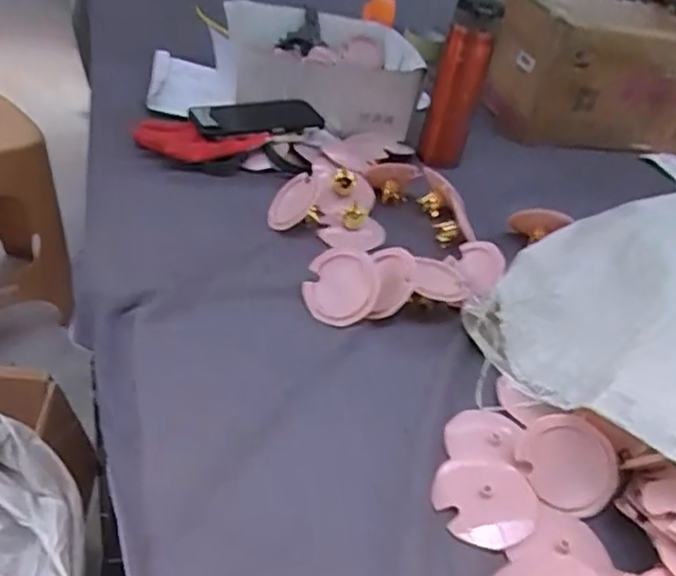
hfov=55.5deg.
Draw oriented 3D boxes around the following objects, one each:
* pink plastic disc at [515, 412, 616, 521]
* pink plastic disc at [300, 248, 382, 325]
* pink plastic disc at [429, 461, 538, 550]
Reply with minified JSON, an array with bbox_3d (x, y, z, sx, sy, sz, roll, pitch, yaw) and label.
[{"bbox_3d":[0.182,0.137,0.502,0.069,0.004,0.076,-24,71,-3],"label":"pink plastic disc"},{"bbox_3d":[0.003,-0.002,0.631,0.073,0.015,0.075,-3,57,5],"label":"pink plastic disc"},{"bbox_3d":[0.110,0.156,0.479,0.075,0.014,0.072,8,37,-6],"label":"pink plastic disc"}]

